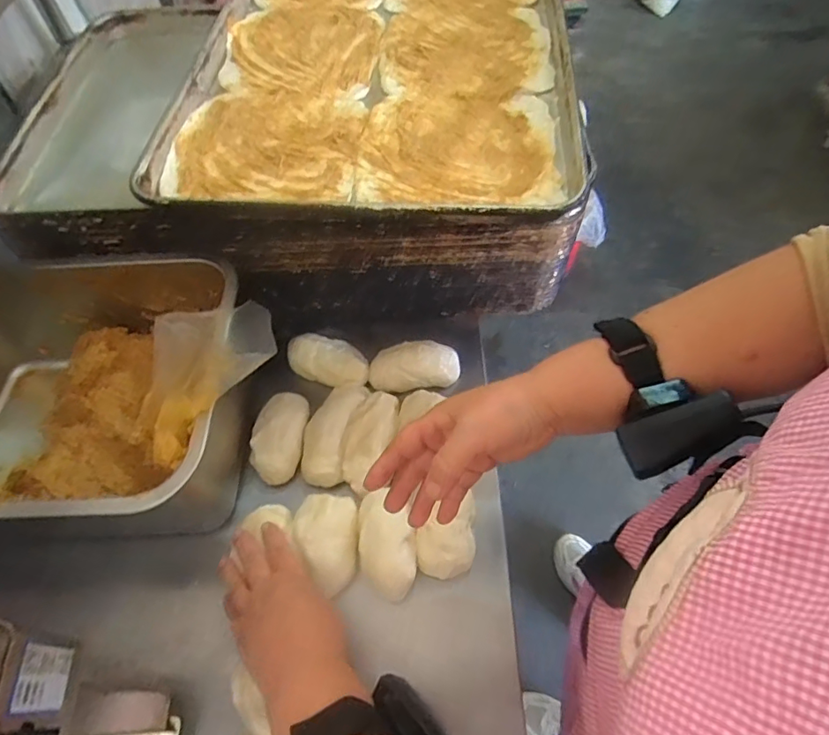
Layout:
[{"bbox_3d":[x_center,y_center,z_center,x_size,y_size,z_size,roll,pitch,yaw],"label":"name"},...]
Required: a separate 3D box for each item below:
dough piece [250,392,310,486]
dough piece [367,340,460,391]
[{"bbox_3d":[-0.142,0.073,0.561,0.051,0.032,0.098,1,57,5],"label":"dough piece"},{"bbox_3d":[-0.001,-0.004,0.591,0.100,0.027,0.052,-11,57,-2],"label":"dough piece"}]

